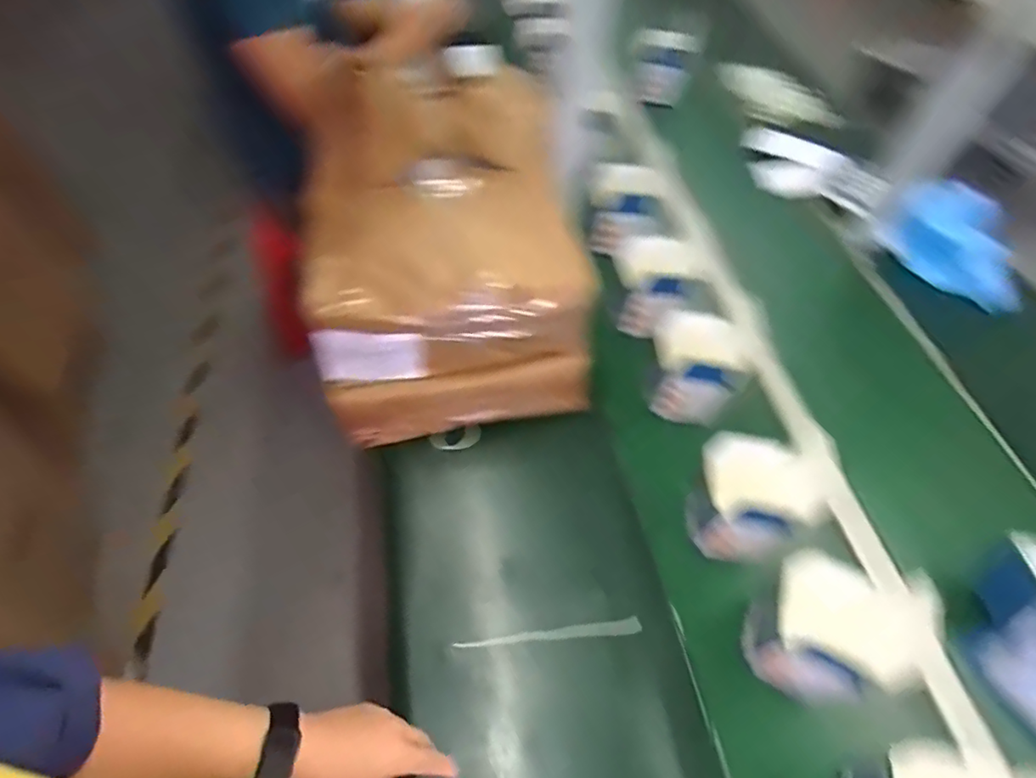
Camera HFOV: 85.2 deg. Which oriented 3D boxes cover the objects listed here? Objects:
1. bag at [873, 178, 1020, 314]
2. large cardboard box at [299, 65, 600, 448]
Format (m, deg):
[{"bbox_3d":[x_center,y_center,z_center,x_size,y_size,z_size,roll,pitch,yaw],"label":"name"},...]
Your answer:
[{"bbox_3d":[0.706,-0.231,0.894,0.089,0.118,0.215,-28,59,-20],"label":"bag"},{"bbox_3d":[-0.107,-0.212,0.799,0.338,0.229,0.484,-7,54,-7],"label":"large cardboard box"}]

